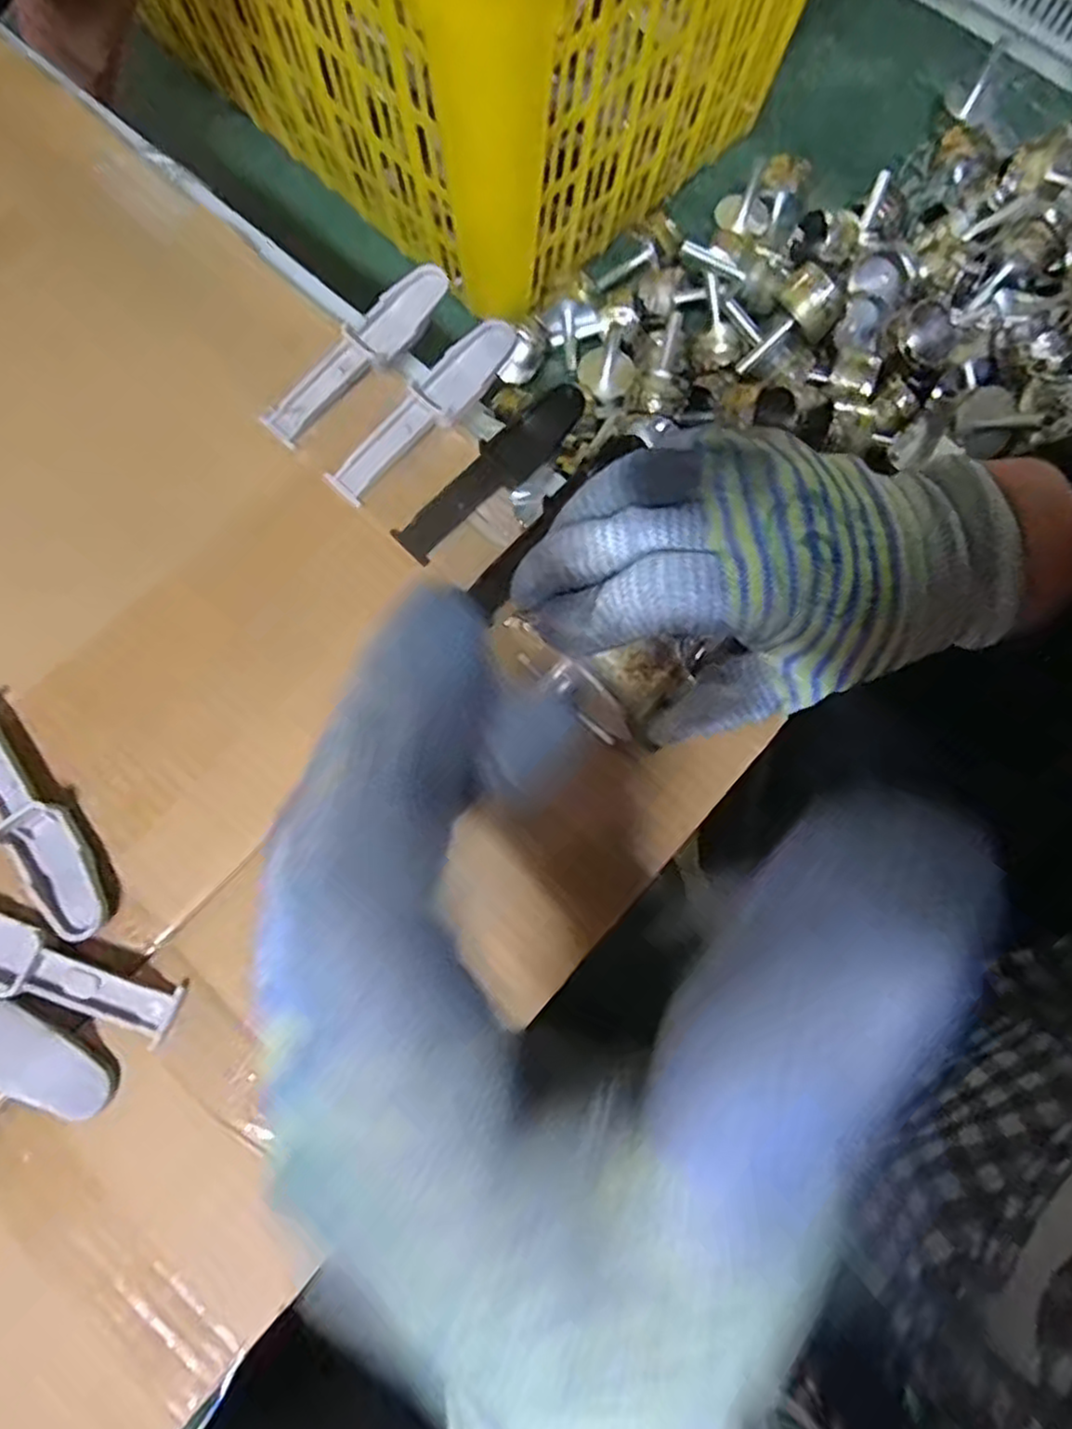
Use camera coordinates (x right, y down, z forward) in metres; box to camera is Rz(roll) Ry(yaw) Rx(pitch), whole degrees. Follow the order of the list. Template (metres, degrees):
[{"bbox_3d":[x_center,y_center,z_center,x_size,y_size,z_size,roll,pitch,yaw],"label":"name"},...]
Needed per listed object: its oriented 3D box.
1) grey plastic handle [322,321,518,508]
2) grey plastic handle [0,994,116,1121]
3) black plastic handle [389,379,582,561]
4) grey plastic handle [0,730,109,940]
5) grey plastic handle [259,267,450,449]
[{"bbox_3d":[-0.049,-0.135,0.311,0.024,0.017,0.103,41,78,9],"label":"grey plastic handle"},{"bbox_3d":[-0.195,0.110,0.247,0.104,0.008,0.022,27,76,6],"label":"grey plastic handle"},{"bbox_3d":[-0.018,-0.106,0.307,0.102,0.015,0.019,-42,80,-11],"label":"black plastic handle"},{"bbox_3d":[-0.195,0.039,0.270,0.022,0.011,0.102,-36,78,-10],"label":"grey plastic handle"},{"bbox_3d":[-0.079,-0.162,0.317,0.026,0.017,0.102,40,78,9],"label":"grey plastic handle"}]

